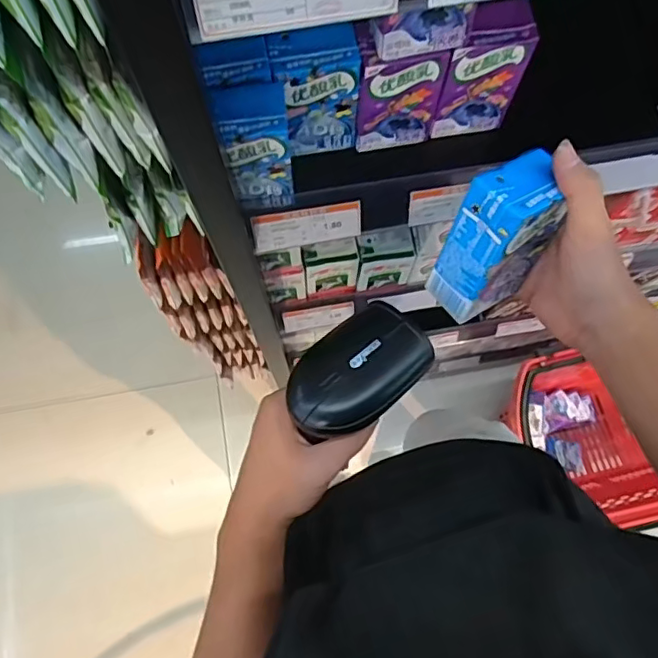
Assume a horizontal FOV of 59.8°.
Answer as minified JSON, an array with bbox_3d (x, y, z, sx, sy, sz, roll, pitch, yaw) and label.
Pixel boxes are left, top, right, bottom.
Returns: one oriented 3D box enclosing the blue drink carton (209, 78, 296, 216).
[{"bbox_3d":[-0.054,-0.137,0.438,0.049,0.099,0.044,-10,74,-3],"label":"blue drink carton"}]

